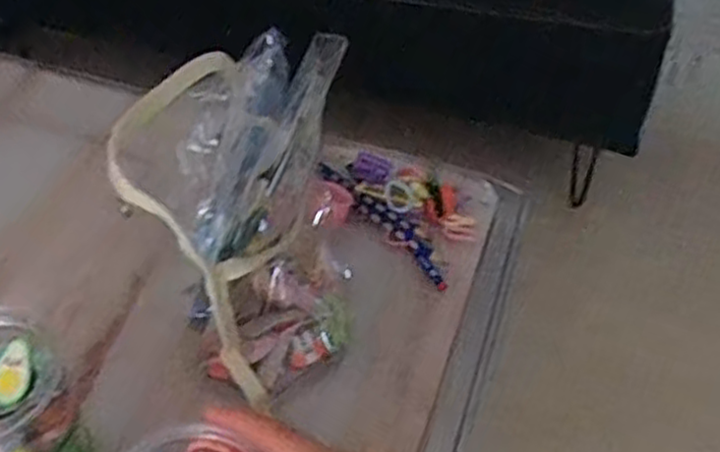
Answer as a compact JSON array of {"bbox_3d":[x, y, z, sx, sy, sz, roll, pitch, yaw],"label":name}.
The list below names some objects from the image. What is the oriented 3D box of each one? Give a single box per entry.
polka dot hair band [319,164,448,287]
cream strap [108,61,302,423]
[{"bbox_3d":[0.017,-0.005,0.575,0.027,0.014,0.151,-28,51,-33],"label":"polka dot hair band"},{"bbox_3d":[-0.076,0.018,0.398,0.101,0.200,0.051,-31,30,-35],"label":"cream strap"}]

